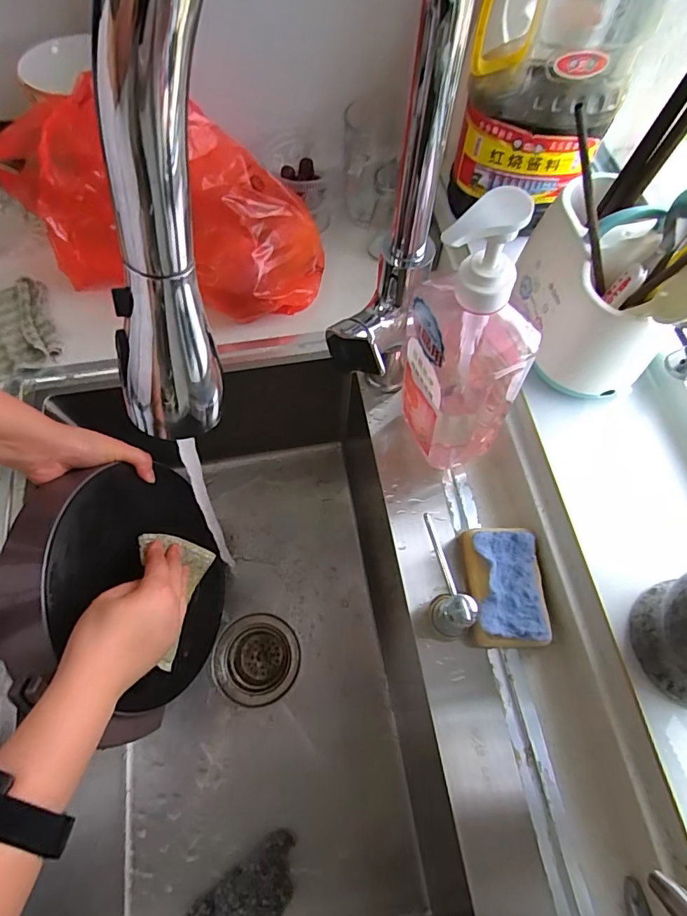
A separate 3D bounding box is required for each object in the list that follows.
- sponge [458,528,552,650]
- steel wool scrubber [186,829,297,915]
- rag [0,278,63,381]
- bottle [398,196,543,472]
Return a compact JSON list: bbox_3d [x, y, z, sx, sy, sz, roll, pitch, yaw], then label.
[{"bbox_3d":[0.142,0.116,0.428,0.064,0.033,0.101,-1,67,-1],"label":"sponge"},{"bbox_3d":[-0.104,0.483,0.505,0.145,0.035,0.080,-35,71,-14],"label":"steel wool scrubber"},{"bbox_3d":[-0.395,-0.146,0.558,0.108,0.017,0.124,-25,69,-11],"label":"rag"},{"bbox_3d":[0.101,-0.083,0.380,0.092,0.263,0.086,0,67,0],"label":"bottle"}]

